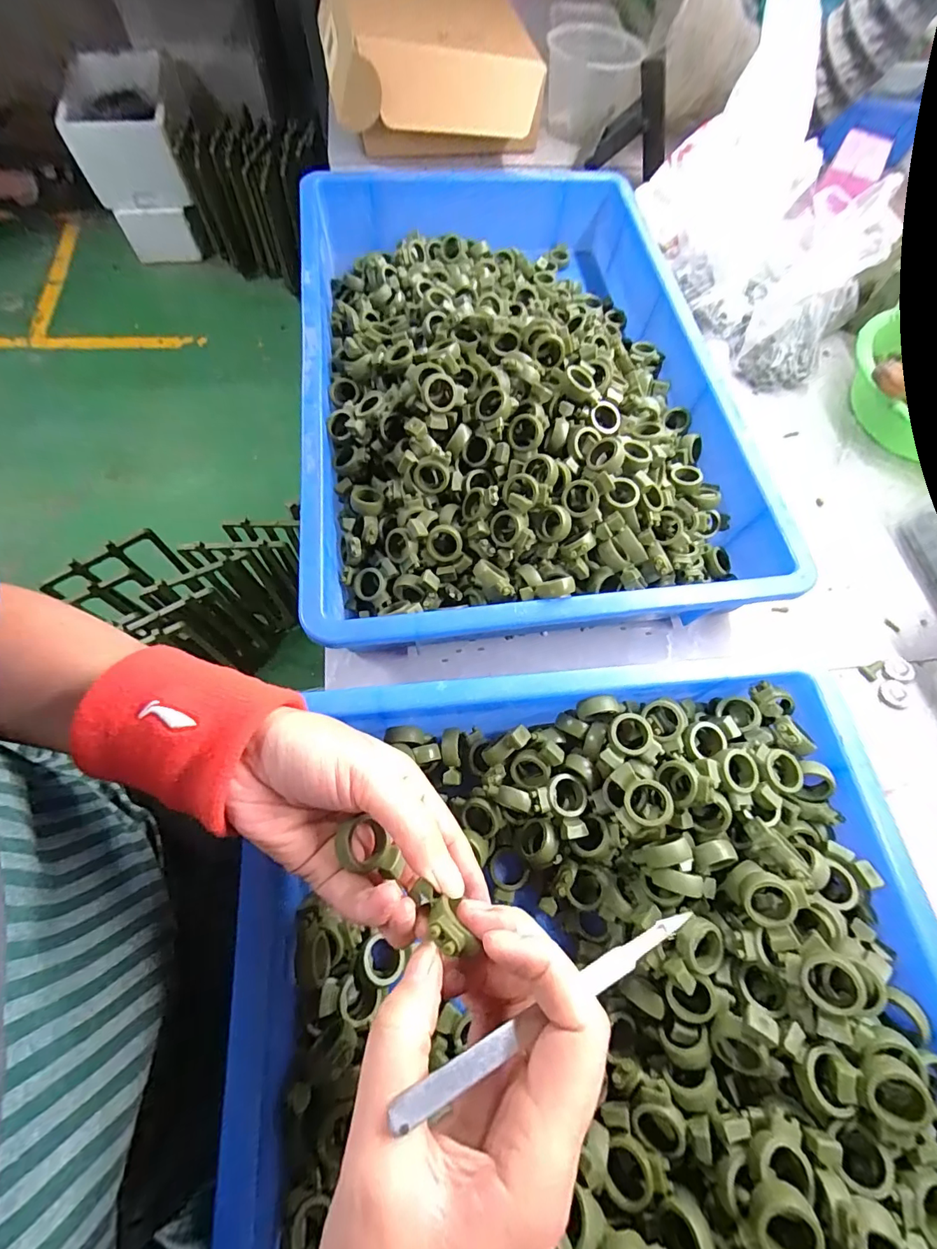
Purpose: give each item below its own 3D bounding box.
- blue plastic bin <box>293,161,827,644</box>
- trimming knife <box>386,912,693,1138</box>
[{"bbox_3d":[0.038,-0.252,0.450,0.377,0.113,0.565,-6,68,-6],"label":"blue plastic bin"},{"bbox_3d":[0.038,0.141,0.175,0.135,0.004,0.009,-9,66,-29],"label":"trimming knife"}]

